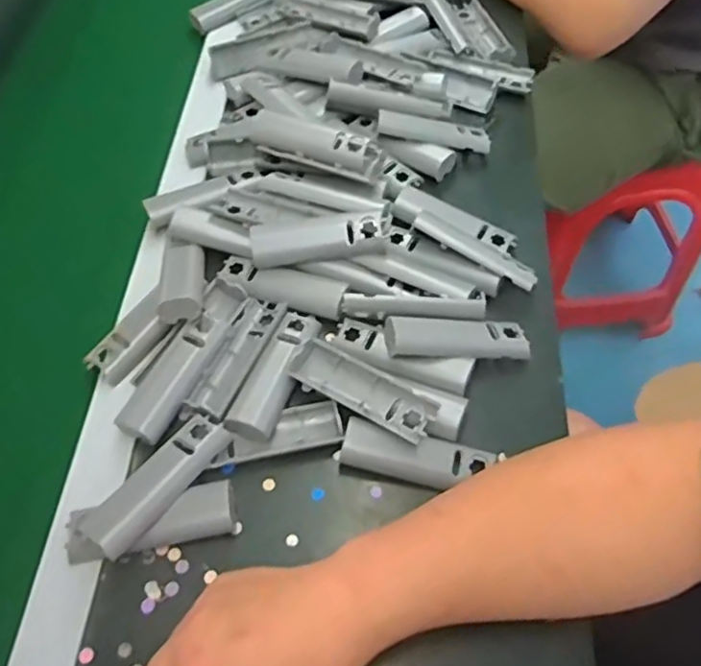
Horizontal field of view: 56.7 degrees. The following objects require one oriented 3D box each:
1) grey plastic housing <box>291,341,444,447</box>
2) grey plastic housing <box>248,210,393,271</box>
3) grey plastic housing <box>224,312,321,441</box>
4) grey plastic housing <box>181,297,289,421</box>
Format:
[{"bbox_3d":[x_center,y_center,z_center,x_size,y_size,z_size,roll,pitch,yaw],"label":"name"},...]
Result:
[{"bbox_3d":[0.008,0.038,0.445,0.104,0.017,0.033,29,63,18],"label":"grey plastic housing"},{"bbox_3d":[-0.023,-0.073,0.497,0.104,0.026,0.032,-3,58,-1],"label":"grey plastic housing"},{"bbox_3d":[-0.051,0.028,0.462,0.032,0.019,0.105,18,60,12],"label":"grey plastic housing"},{"bbox_3d":[-0.082,0.017,0.469,0.034,0.019,0.105,19,60,13],"label":"grey plastic housing"}]

